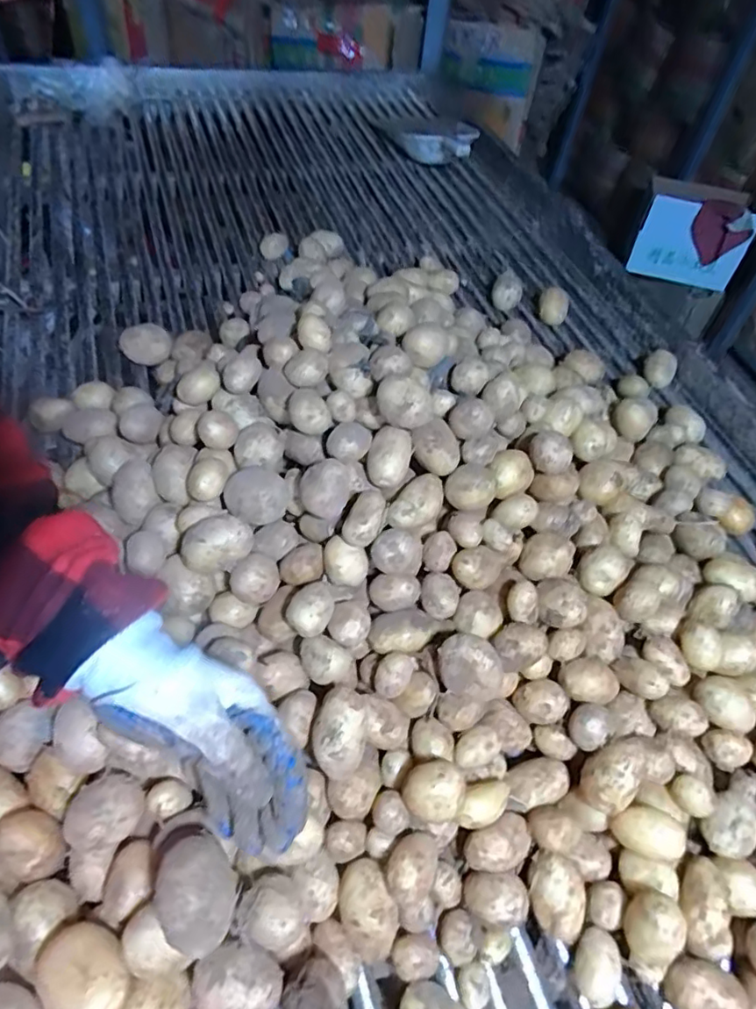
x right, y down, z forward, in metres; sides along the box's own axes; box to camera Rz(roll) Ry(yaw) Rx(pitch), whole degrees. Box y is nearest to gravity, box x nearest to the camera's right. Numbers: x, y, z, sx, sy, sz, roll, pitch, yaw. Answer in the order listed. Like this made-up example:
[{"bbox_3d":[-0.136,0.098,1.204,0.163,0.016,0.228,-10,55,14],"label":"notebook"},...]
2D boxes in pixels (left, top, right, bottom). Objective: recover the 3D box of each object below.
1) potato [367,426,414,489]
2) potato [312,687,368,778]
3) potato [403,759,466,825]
[{"bbox_3d":[0.010,-0.046,0.546,0.041,0.034,0.051,15,52,7],"label":"potato"},{"bbox_3d":[-0.030,0.183,0.451,0.040,0.047,0.059,6,51,-1],"label":"potato"},{"bbox_3d":[0.043,0.222,0.442,0.043,0.033,0.042,3,51,-3],"label":"potato"}]

